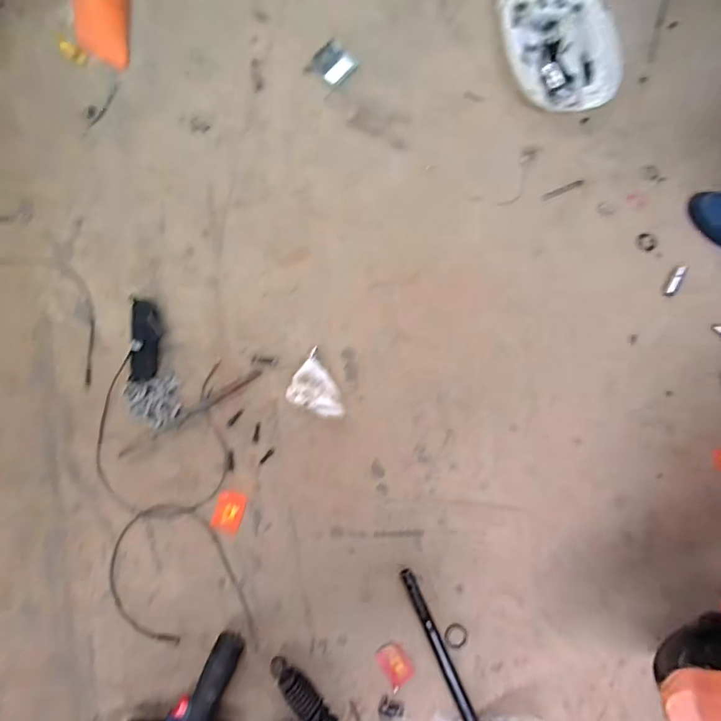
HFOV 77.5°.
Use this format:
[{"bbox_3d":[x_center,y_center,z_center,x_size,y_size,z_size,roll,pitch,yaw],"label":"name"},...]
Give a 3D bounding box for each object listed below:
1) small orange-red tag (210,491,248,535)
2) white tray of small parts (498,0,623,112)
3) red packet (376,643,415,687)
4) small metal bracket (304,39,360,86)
[{"bbox_3d":[-0.245,0.282,0.836,0.053,0.004,0.070,15,81,-4],"label":"small orange-red tag"},{"bbox_3d":[0.473,-0.750,1.058,0.264,0.025,0.346,-7,83,-7],"label":"white tray of small parts"},{"bbox_3d":[0.065,0.560,0.830,0.048,0.007,0.071,-34,87,-9],"label":"red packet"},{"bbox_3d":[-0.061,-0.666,1.004,0.083,0.024,0.091,34,80,-1],"label":"small metal bracket"}]

